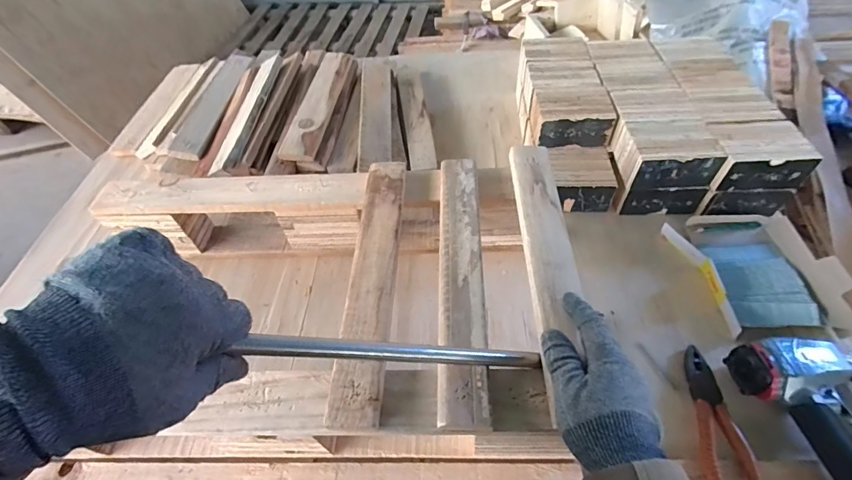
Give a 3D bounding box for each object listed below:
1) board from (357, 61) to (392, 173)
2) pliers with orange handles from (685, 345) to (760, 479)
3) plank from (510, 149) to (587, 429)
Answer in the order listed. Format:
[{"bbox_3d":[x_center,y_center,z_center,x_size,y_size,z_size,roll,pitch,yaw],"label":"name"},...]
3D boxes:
[{"bbox_3d":[-0.098,-0.256,0.802,0.059,0.018,0.346,-5,52,1],"label":"board"},{"bbox_3d":[0.321,0.204,0.443,0.048,0.019,0.186,6,52,9],"label":"pliers with orange handles"},{"bbox_3d":[0.137,0.010,0.466,0.053,0.028,0.323,0,54,4],"label":"plank"}]

